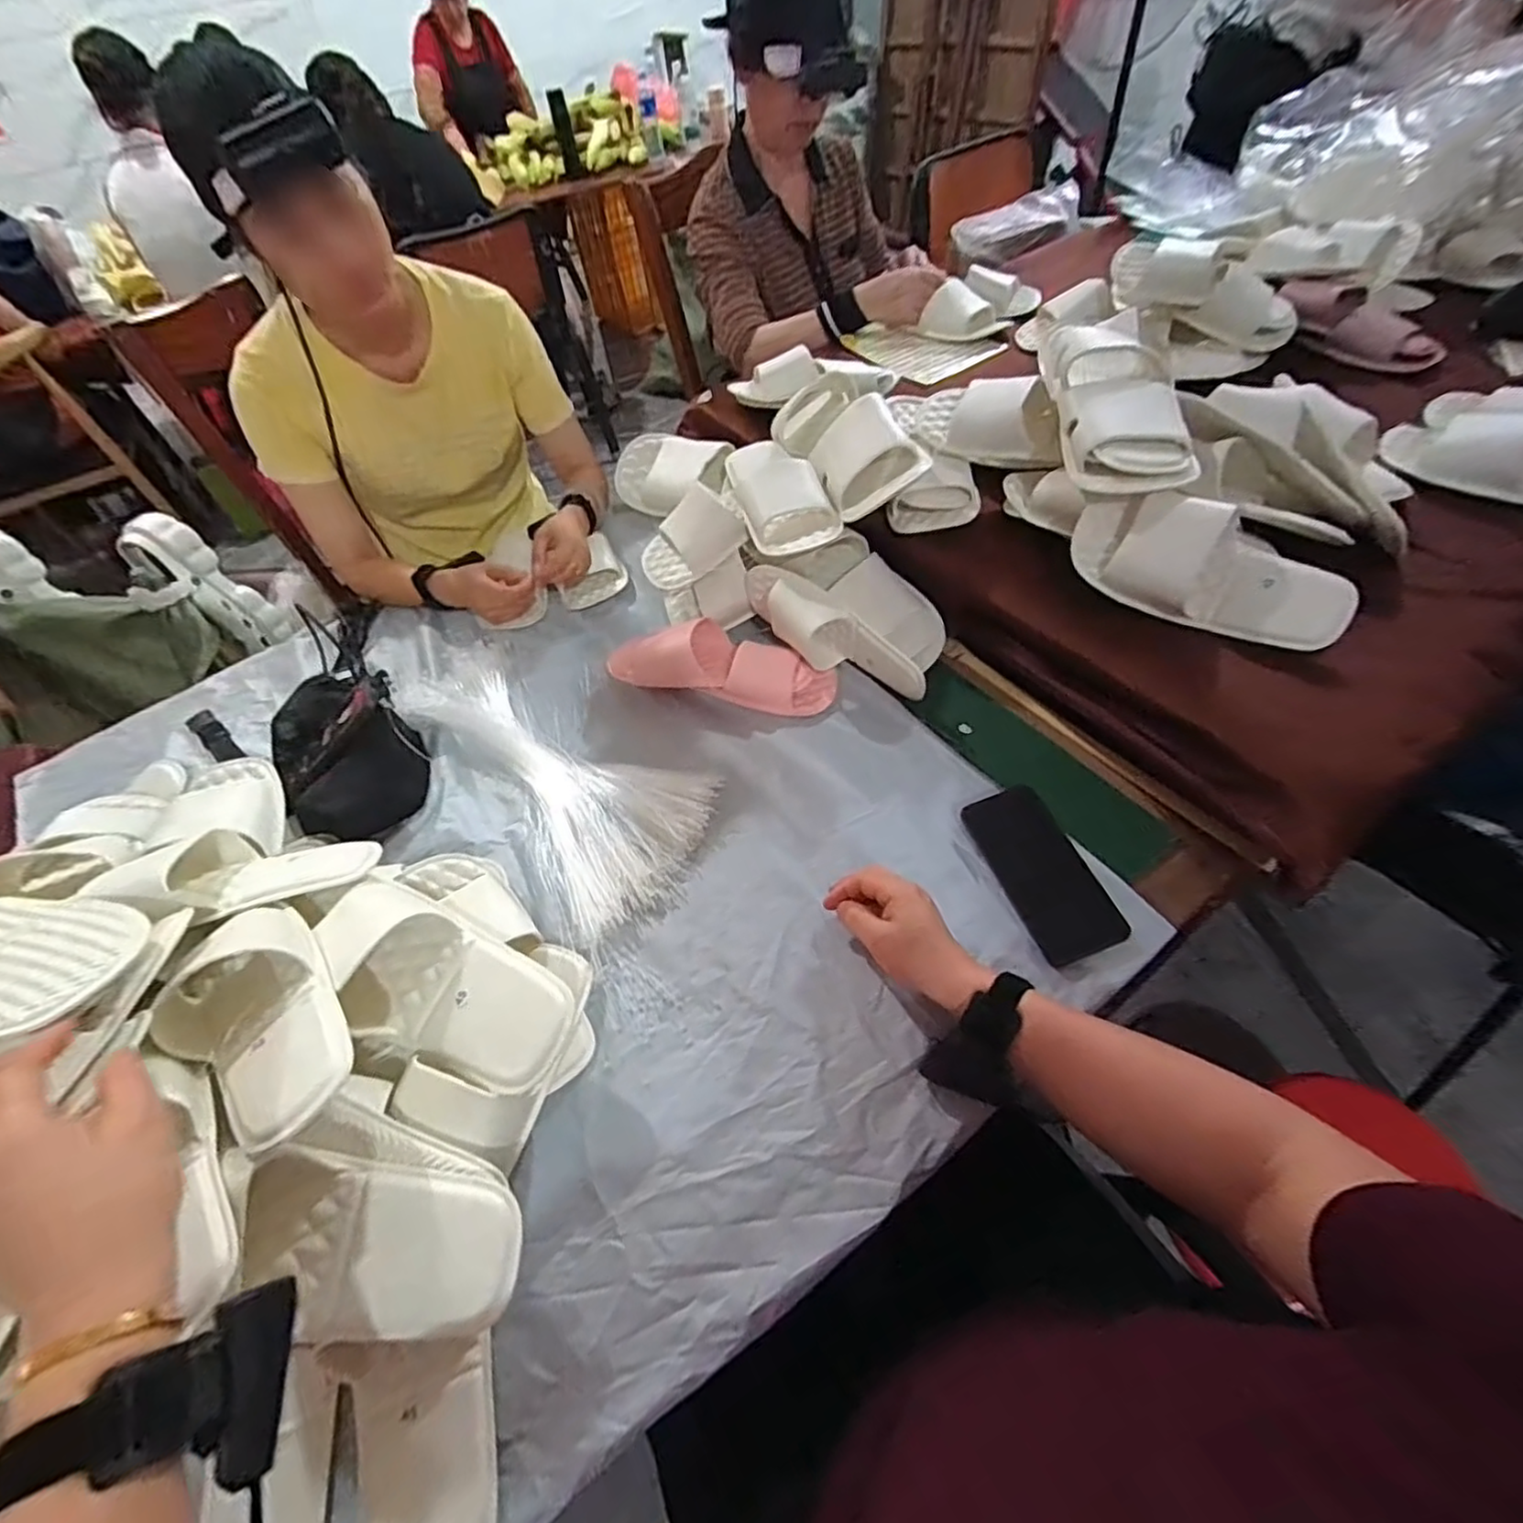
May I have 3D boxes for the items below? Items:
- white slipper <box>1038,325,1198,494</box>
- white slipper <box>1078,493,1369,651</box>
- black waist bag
[{"bbox_3d":[0.360,-0.366,0.686,0.109,0.066,0.250,0,53,7],"label":"white slipper"},{"bbox_3d":[0.417,-0.182,0.632,0.239,0.106,0.047,29,24,22],"label":"white slipper"},{"bbox_3d":[-0.466,-0.019,0.743,0.145,0.075,0.238,-31,57,-16],"label":"black waist bag"}]

